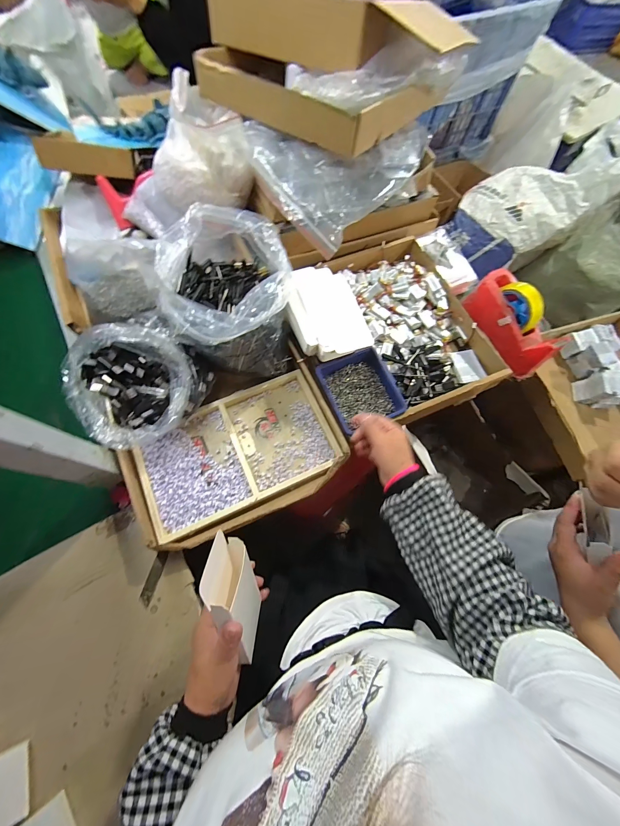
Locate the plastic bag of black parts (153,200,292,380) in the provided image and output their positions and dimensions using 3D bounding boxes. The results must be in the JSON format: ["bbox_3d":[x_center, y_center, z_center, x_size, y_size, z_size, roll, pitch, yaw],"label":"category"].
[{"bbox_3d":[-0.127,-0.191,0.502,0.183,0.187,0.199,-2,70,-4],"label":"plastic bag of black parts"}]

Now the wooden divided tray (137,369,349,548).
[{"bbox_3d":[-0.126,0.061,0.530,0.325,0.033,0.186,-24,73,-11],"label":"wooden divided tray"}]

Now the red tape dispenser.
[{"bbox_3d":[0.392,-0.179,0.586,0.078,0.091,0.203,-20,72,-10],"label":"red tape dispenser"}]

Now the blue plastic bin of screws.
[{"bbox_3d":[0.092,-0.039,0.555,0.125,0.039,0.139,-22,73,-10],"label":"blue plastic bin of screws"}]

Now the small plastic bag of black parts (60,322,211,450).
[{"bbox_3d":[-0.282,-0.032,0.497,0.196,0.134,0.171,8,70,0],"label":"small plastic bag of black parts"}]

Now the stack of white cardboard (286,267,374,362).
[{"bbox_3d":[0.024,-0.174,0.531,0.119,0.045,0.175,-19,72,-9],"label":"stack of white cardboard"}]

